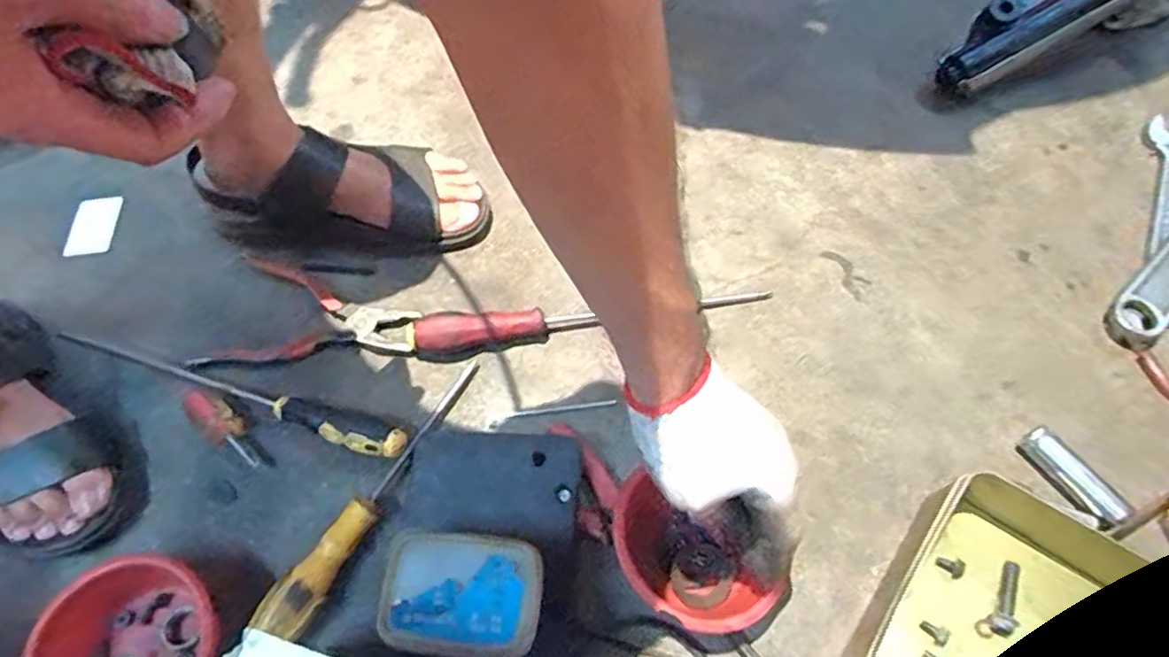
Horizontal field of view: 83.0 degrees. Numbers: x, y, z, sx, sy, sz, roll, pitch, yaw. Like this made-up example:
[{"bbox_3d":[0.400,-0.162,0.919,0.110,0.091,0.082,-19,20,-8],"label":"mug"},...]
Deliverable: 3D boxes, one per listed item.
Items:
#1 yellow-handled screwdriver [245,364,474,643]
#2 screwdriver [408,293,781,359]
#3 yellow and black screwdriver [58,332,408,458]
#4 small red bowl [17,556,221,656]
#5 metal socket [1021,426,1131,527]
[{"bbox_3d":[-0.149,0.115,0.487,0.030,0.030,0.232,27,66,15],"label":"yellow-handled screwdriver"},{"bbox_3d":[0.004,-0.008,0.559,0.305,0.034,0.027,-8,62,-2],"label":"screwdriver"},{"bbox_3d":[-0.297,0.045,0.541,0.329,0.031,0.026,17,64,11],"label":"yellow and black screwdriver"},{"bbox_3d":[-0.302,0.210,0.435,0.102,0.043,0.112,-1,62,2],"label":"small red bowl"},{"bbox_3d":[0.359,0.110,0.490,0.022,0.022,0.077,-23,64,-10],"label":"metal socket"}]

